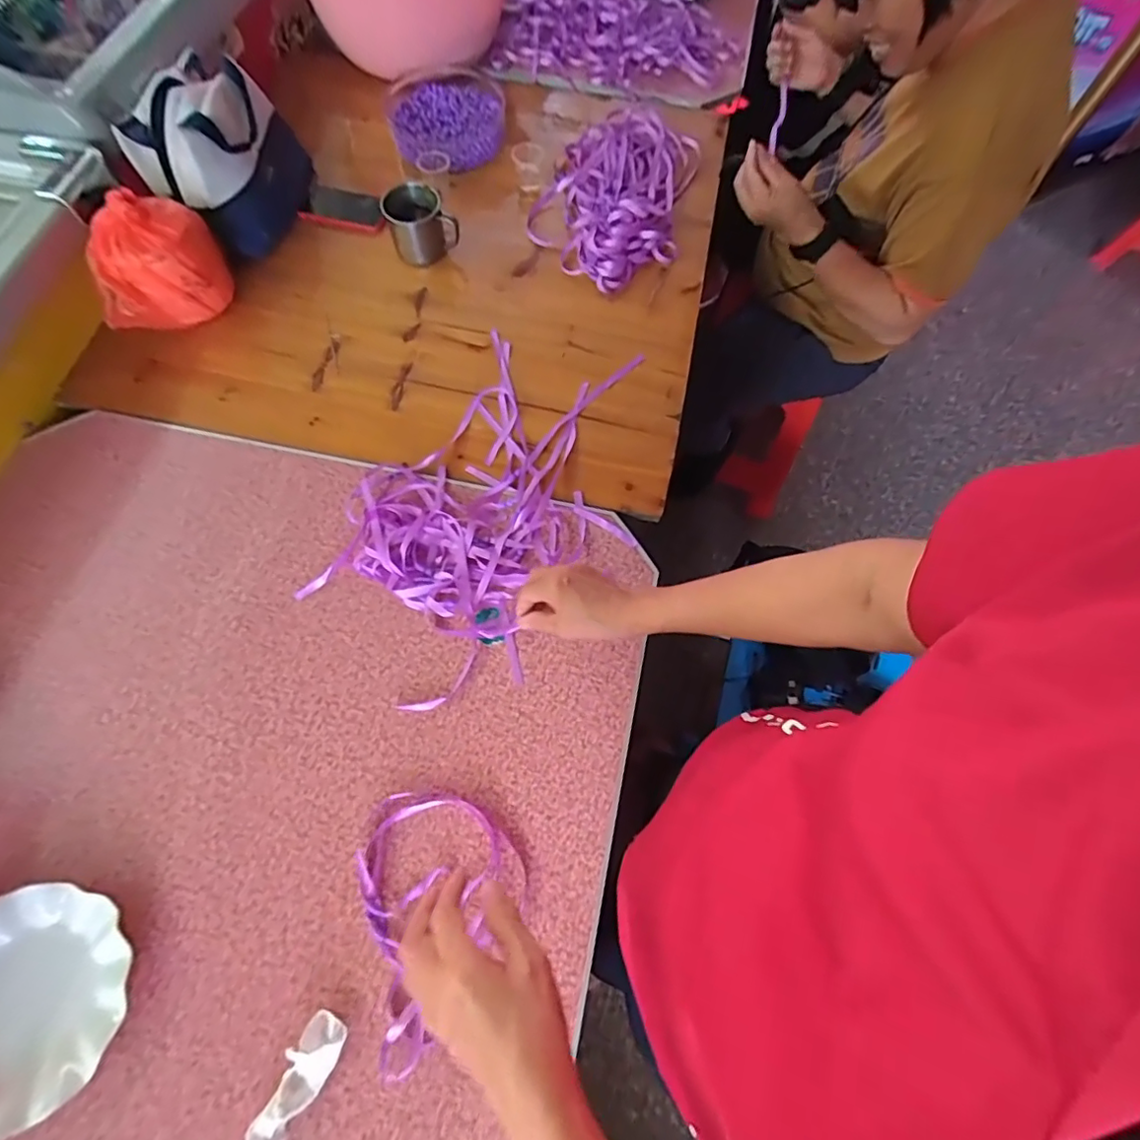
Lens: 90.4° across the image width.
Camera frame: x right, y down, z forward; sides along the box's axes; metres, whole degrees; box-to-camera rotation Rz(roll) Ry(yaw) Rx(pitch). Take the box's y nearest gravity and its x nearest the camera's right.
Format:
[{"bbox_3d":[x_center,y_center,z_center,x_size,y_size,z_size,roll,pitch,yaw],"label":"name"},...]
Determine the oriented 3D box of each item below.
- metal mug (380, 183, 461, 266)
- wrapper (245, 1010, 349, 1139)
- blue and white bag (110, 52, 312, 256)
[{"bbox_3d":[-0.227,-0.530,0.861,0.099,0.093,0.079,-17,69,-8],"label":"metal mug"},{"bbox_3d":[-0.241,0.455,0.501,0.039,0.025,0.106,29,70,10],"label":"wrapper"},{"bbox_3d":[-0.517,-0.616,0.838,0.156,0.177,0.236,0,68,-2],"label":"blue and white bag"}]

